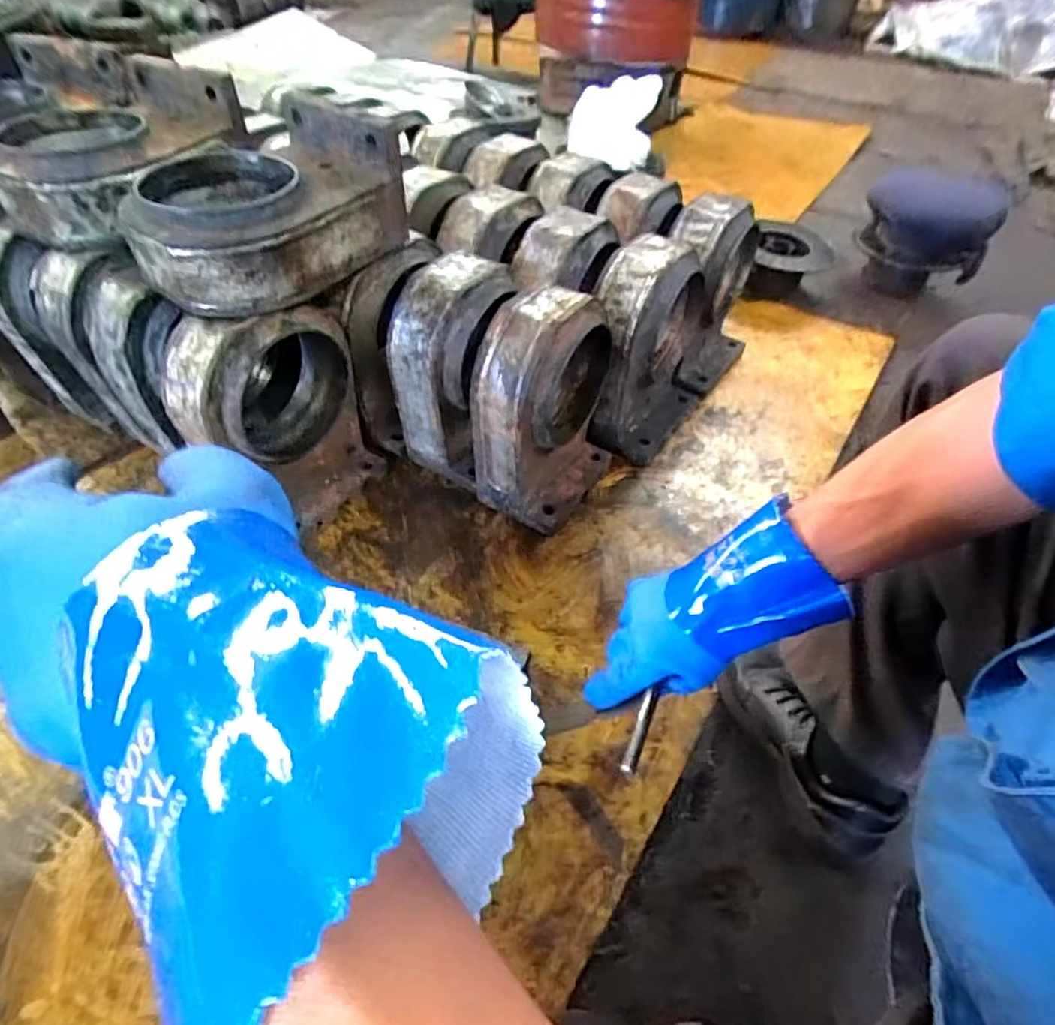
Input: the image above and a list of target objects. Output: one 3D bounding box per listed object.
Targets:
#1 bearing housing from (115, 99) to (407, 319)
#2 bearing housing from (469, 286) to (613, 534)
[{"bbox_3d":[-0.325,-0.378,0.742,0.212,0.136,0.300,28,51,22],"label":"bearing housing"},{"bbox_3d":[0.027,-0.146,0.867,0.137,0.320,0.203,23,49,18],"label":"bearing housing"}]

